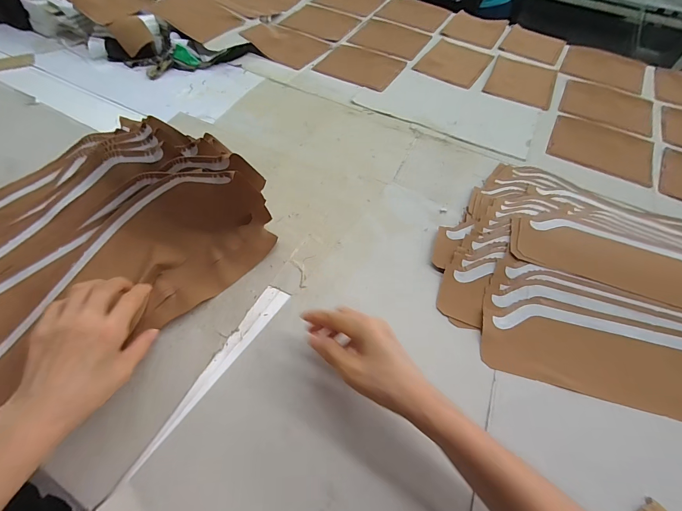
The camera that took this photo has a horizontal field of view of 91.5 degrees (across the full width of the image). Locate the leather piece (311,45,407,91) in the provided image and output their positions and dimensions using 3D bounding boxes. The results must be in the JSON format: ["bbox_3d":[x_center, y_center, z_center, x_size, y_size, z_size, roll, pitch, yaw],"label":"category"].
[{"bbox_3d":[0.046,-0.441,0.772,0.169,0.007,0.150,25,60,11],"label":"leather piece"}]

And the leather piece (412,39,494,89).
[{"bbox_3d":[0.273,-0.463,0.798,0.142,0.010,0.186,30,58,16],"label":"leather piece"}]

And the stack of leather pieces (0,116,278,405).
[{"bbox_3d":[-0.336,-0.029,0.401,0.332,0.110,0.446,37,60,20],"label":"stack of leather pieces"}]

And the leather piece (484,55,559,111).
[{"bbox_3d":[0.415,-0.398,0.762,0.139,0.005,0.196,23,57,12],"label":"leather piece"}]

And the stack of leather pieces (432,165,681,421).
[{"bbox_3d":[0.412,0.029,0.450,0.503,0.033,0.368,18,55,9],"label":"stack of leather pieces"}]

